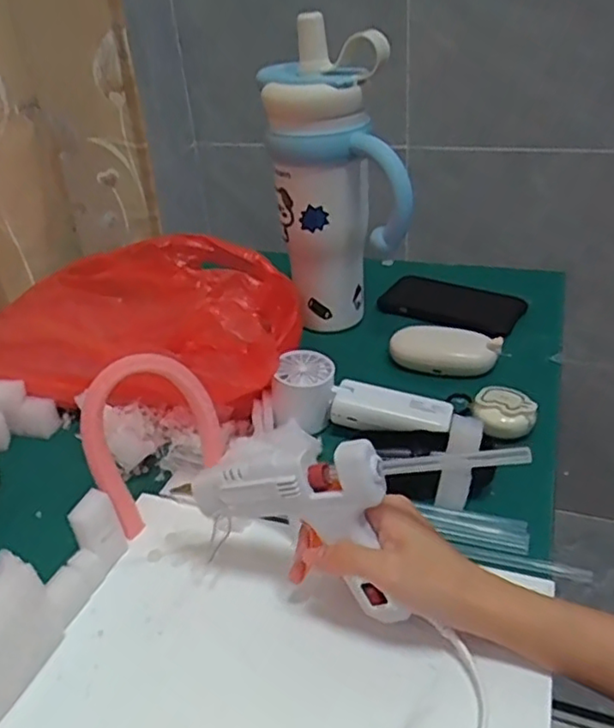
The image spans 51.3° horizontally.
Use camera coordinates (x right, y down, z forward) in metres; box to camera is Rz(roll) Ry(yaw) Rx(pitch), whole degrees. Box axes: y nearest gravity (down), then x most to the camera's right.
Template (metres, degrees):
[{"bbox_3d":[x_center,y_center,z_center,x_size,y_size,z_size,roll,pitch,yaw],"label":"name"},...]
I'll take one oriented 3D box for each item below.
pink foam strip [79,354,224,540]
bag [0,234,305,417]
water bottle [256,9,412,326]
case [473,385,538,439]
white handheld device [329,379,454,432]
[{"bbox_3d":[-0.104,0.051,0.436,0.090,0.118,0.013,-26,23,-14],"label":"pink foam strip"},{"bbox_3d":[-0.161,-0.038,0.587,0.316,0.116,0.138,10,34,15],"label":"bag"},{"bbox_3d":[0.030,-0.157,0.614,0.121,0.273,0.099,-6,32,-1],"label":"water bottle"},{"bbox_3d":[0.163,0.040,0.529,0.046,0.025,0.040,4,34,7],"label":"case"},{"bbox_3d":[0.070,0.041,0.532,0.098,0.028,0.036,4,33,15],"label":"white handheld device"}]

